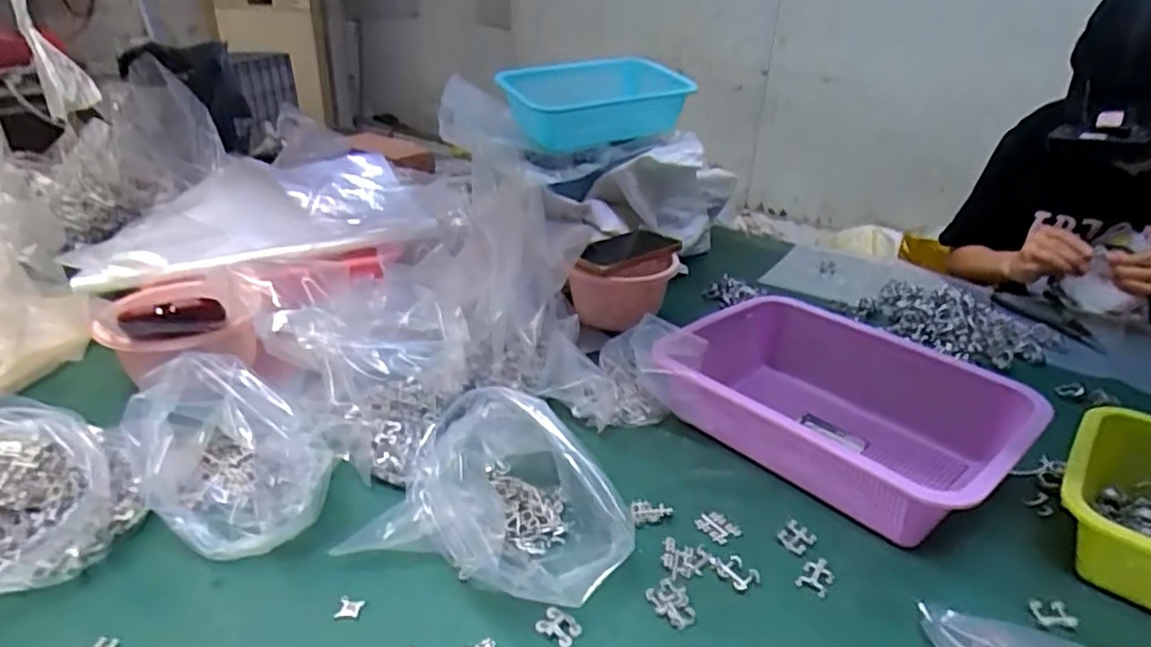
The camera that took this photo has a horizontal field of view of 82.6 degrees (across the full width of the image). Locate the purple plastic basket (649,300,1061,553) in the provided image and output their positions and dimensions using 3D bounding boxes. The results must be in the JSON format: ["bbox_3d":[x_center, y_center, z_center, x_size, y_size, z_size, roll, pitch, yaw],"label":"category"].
[{"bbox_3d":[0.242,0.079,0.617,0.212,0.089,0.295,-24,36,-39],"label":"purple plastic basket"}]

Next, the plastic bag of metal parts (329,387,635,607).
[{"bbox_3d":[-0.054,0.121,0.490,0.205,0.118,0.139,10,29,19],"label":"plastic bag of metal parts"}]

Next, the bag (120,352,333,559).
[{"bbox_3d":[-0.268,0.106,0.505,0.105,0.129,0.146,-23,35,-38],"label":"bag"}]

